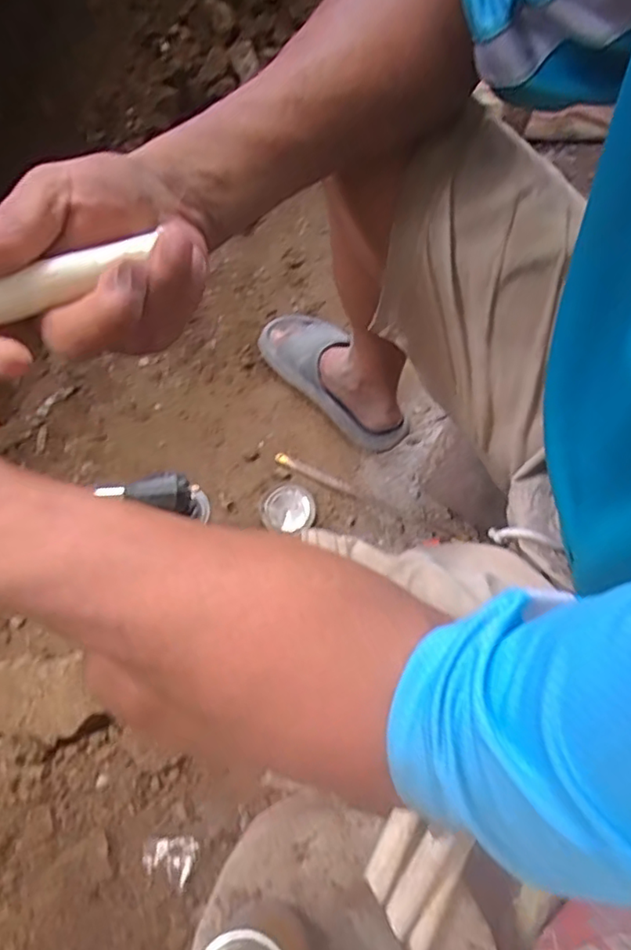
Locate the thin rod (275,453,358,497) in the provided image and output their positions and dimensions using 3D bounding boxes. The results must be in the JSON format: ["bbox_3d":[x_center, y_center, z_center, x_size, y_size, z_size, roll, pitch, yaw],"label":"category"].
[{"bbox_3d":[0.001,0.000,0.847,0.129,0.014,0.016,28,72,8],"label":"thin rod"}]

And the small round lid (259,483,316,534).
[{"bbox_3d":[-0.037,0.043,0.824,0.075,0.008,0.066,18,57,6],"label":"small round lid"}]

